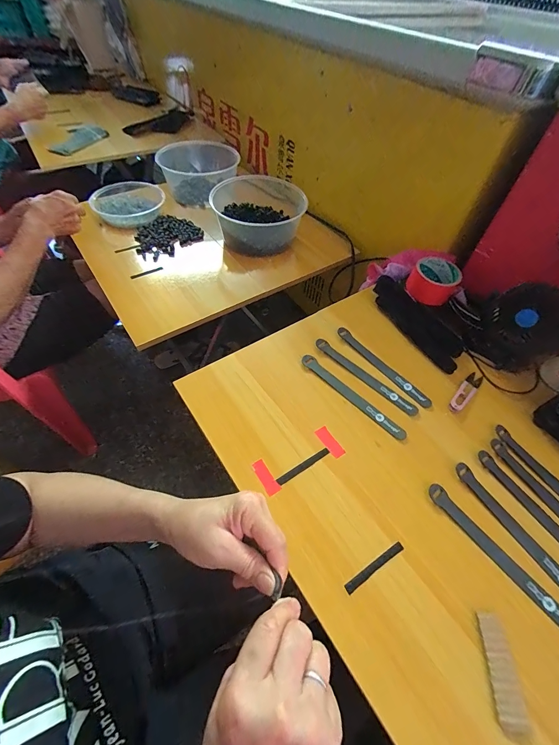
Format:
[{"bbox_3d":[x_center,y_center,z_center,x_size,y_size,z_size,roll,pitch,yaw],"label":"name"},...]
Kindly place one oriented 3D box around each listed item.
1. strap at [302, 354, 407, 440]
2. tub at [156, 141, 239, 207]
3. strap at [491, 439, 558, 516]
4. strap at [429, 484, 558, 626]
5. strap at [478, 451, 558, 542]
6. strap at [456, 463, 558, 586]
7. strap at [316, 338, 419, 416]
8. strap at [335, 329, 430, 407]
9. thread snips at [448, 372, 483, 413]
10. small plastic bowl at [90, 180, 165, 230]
[{"bbox_3d":[0.112,0.035,0.496,0.023,0.006,0.197,-37,64,-26],"label":"strap"},{"bbox_3d":[-0.233,-0.593,0.934,0.203,0.110,0.238,-20,58,-17],"label":"tub"},{"bbox_3d":[0.361,0.171,0.412,0.022,0.004,0.193,-22,58,-18],"label":"strap"},{"bbox_3d":[0.260,0.217,0.371,0.022,0.005,0.194,-31,61,-23],"label":"strap"},{"bbox_3d":[0.336,0.185,0.400,0.019,0.005,0.194,-24,59,-19],"label":"strap"},{"bbox_3d":[0.296,0.199,0.387,0.020,0.007,0.193,-25,59,-20],"label":"strap"},{"bbox_3d":[0.139,0.004,0.517,0.196,0.008,0.022,39,61,22],"label":"strap"},{"bbox_3d":[0.173,-0.012,0.533,0.020,0.006,0.196,-34,64,-20],"label":"strap"},{"bbox_3d":[0.303,0.030,0.508,0.100,0.004,0.022,-37,64,-26],"label":"thread snips"},{"bbox_3d":[-0.429,-0.484,0.886,0.188,0.046,0.214,-25,59,-20],"label":"small plastic bowl"}]

